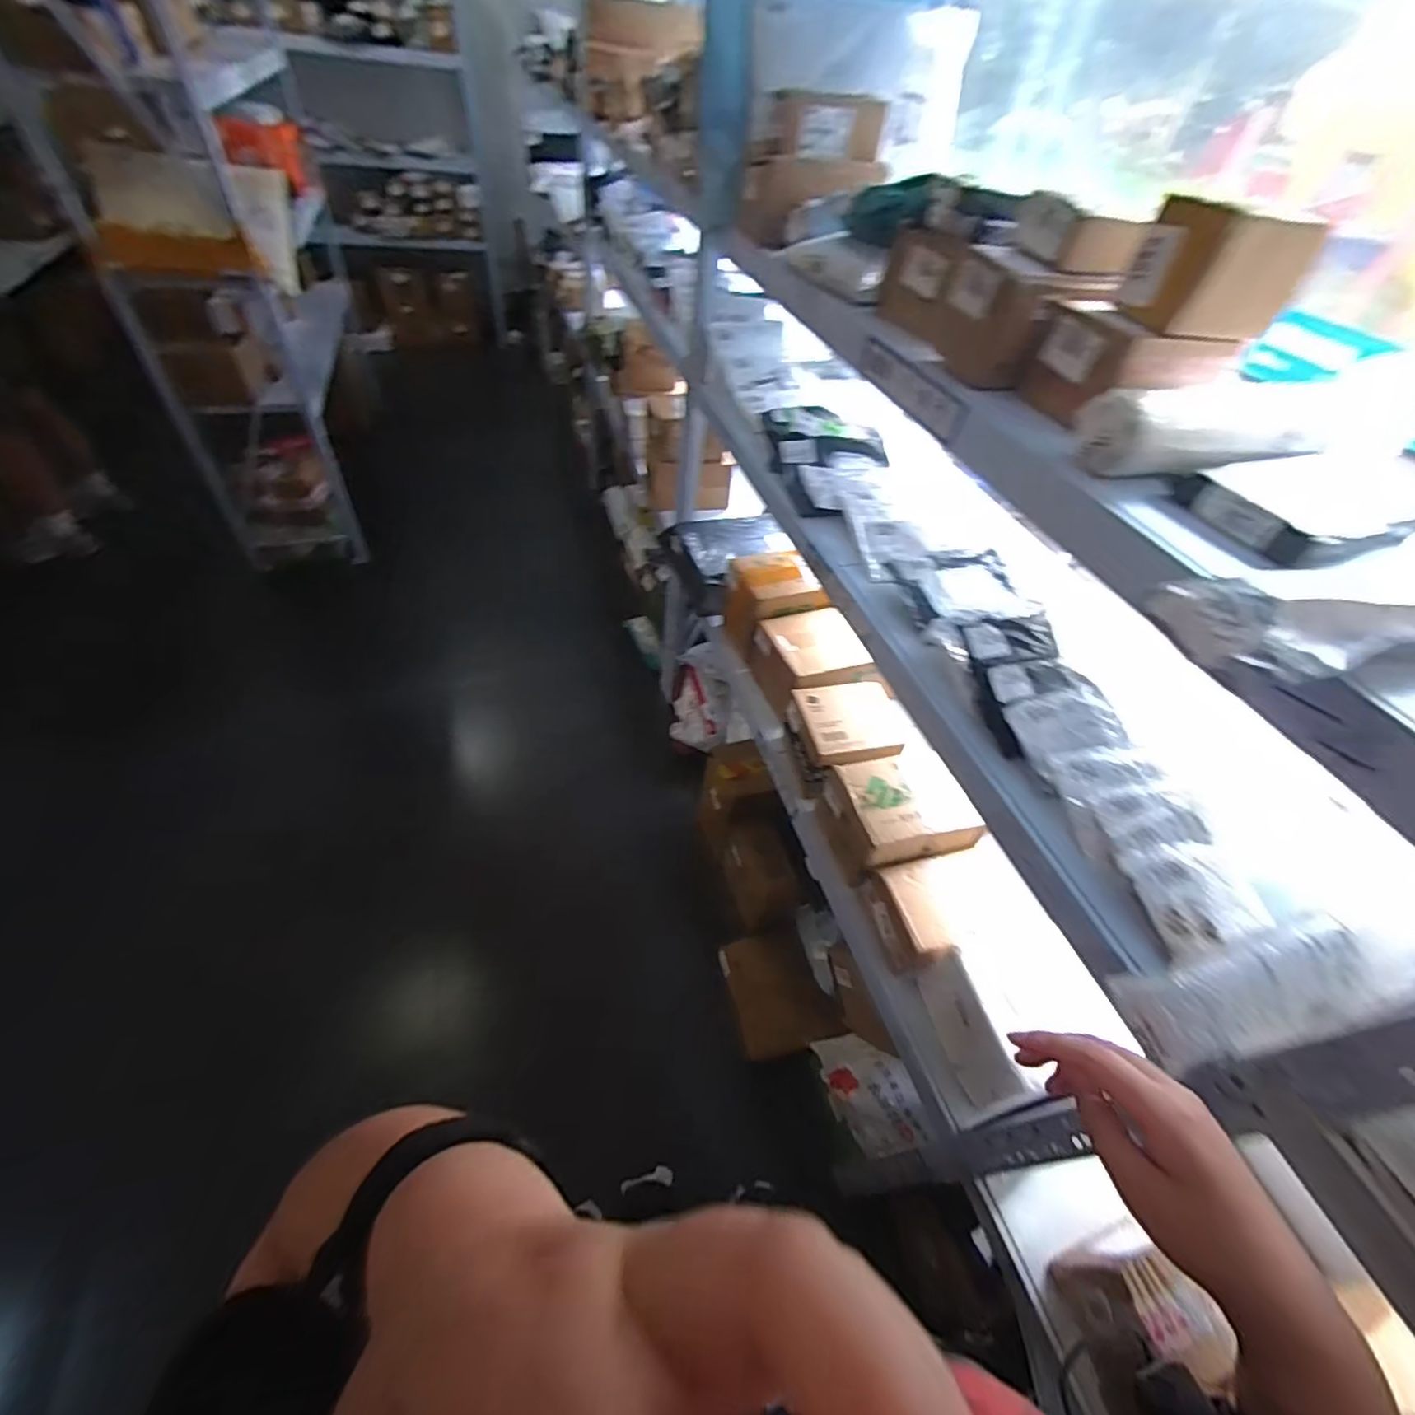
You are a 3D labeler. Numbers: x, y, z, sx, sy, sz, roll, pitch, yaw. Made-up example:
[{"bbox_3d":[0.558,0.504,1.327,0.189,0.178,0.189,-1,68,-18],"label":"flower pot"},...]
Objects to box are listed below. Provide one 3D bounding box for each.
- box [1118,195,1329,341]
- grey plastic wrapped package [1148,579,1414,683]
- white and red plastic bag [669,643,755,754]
[{"bbox_3d":[0.450,-0.390,0.536,0.122,0.084,0.074,-7,50,-13],"label":"box"},{"bbox_3d":[0.533,-0.059,0.395,0.497,0.032,0.072,-3,49,-10],"label":"grey plastic wrapped package"},{"bbox_3d":[-0.031,-0.009,1.965,0.199,0.215,0.353,-19,54,-22],"label":"white and red plastic bag"}]

